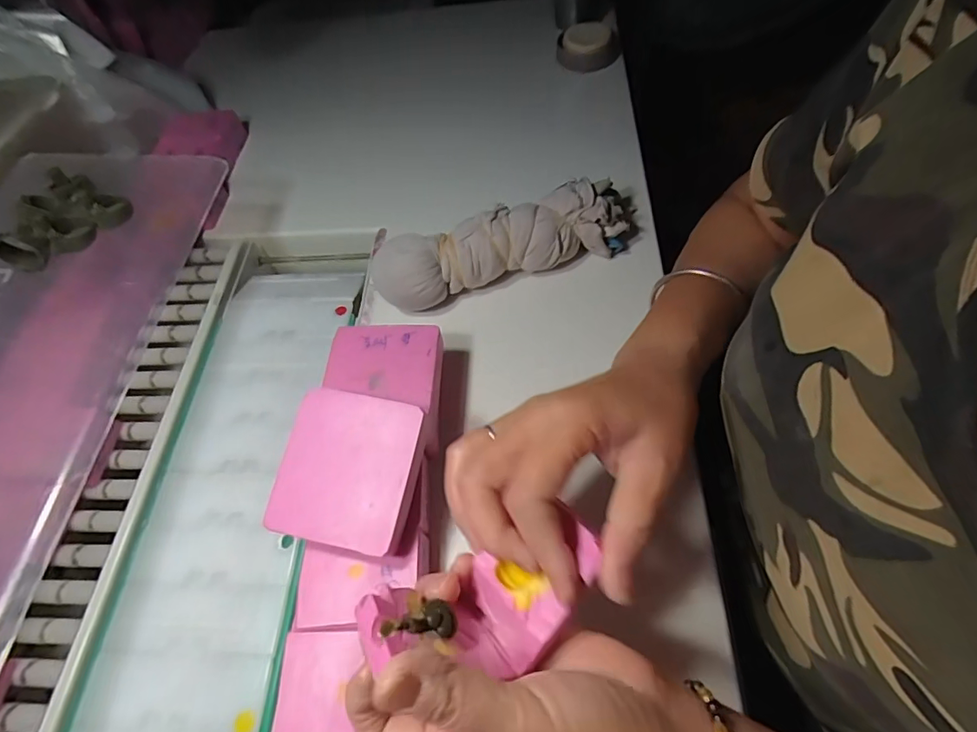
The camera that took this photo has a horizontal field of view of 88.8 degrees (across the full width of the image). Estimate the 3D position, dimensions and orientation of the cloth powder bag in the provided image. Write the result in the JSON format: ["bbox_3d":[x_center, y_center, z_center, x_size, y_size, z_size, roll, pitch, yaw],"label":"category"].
[{"bbox_3d":[0.012,-0.095,0.419,0.208,0.063,0.050,-17,59,-5],"label":"cloth powder bag"}]

